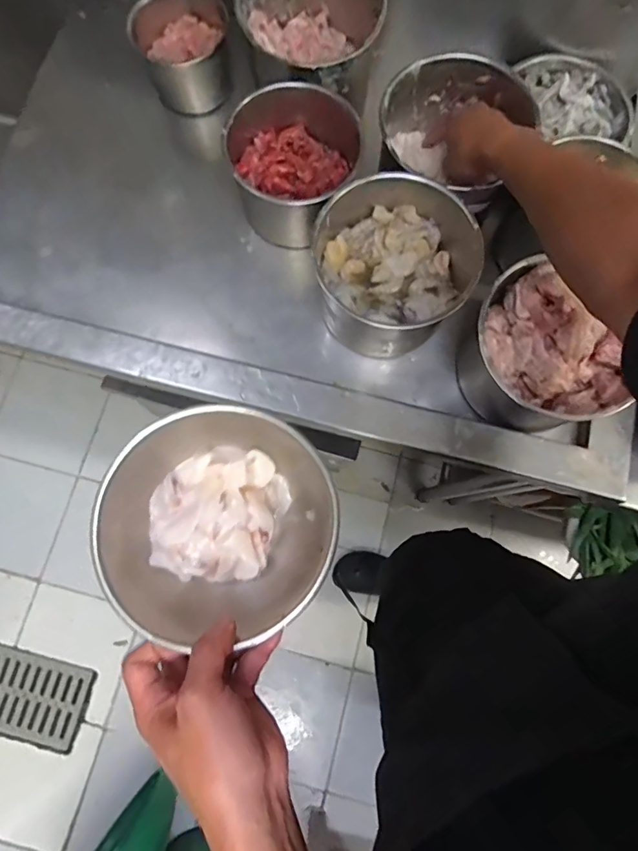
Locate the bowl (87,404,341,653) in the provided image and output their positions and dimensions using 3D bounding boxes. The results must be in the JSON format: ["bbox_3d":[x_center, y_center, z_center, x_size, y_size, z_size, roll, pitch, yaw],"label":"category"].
[{"bbox_3d":[-0.080,0.071,0.364,0.168,0.071,0.181,0,80,-1],"label":"bowl"}]

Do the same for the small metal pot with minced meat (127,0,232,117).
[{"bbox_3d":[-0.178,-0.503,0.614,0.114,0.098,0.104,0,77,-1],"label":"small metal pot with minced meat"}]

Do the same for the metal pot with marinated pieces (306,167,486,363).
[{"bbox_3d":[0.074,-0.184,0.535,0.164,0.114,0.177,0,77,-1],"label":"metal pot with marinated pieces"}]

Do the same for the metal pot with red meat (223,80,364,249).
[{"bbox_3d":[-0.025,-0.312,0.561,0.156,0.100,0.162,-18,78,-5],"label":"metal pot with red meat"}]

